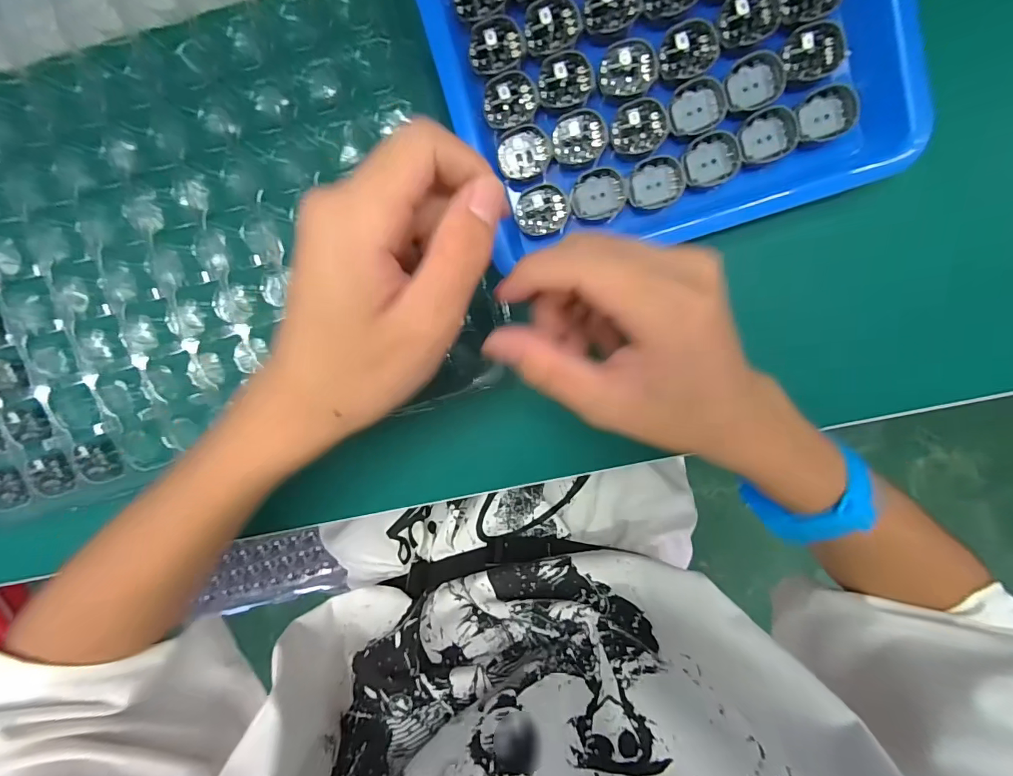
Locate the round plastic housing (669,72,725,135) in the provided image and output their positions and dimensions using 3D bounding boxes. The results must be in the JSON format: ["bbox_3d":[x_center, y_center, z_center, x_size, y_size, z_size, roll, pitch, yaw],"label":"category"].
[{"bbox_3d":[0.097,-0.144,0.226,0.029,0.004,0.024,-23,96,6],"label":"round plastic housing"}]

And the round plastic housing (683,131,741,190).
[{"bbox_3d":[0.107,-0.119,0.229,0.028,0.004,0.025,-6,98,4],"label":"round plastic housing"}]

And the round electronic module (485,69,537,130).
[{"bbox_3d":[0.002,-0.149,0.229,0.027,0.004,0.025,-1,98,3],"label":"round electronic module"}]

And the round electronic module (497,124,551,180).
[{"bbox_3d":[0.009,-0.124,0.232,0.027,0.004,0.025,0,98,3],"label":"round electronic module"}]

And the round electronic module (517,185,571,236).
[{"bbox_3d":[0.019,-0.096,0.237,0.027,0.004,0.025,-6,98,4],"label":"round electronic module"}]

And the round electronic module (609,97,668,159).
[{"bbox_3d":[0.068,-0.133,0.227,0.028,0.004,0.027,-2,98,3],"label":"round electronic module"}]

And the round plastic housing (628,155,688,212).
[{"bbox_3d":[0.079,-0.108,0.233,0.029,0.004,0.025,-21,96,6],"label":"round plastic housing"}]

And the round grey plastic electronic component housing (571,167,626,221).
[{"bbox_3d":[0.049,-0.104,0.235,0.027,0.004,0.026,-2,98,3],"label":"round grey plastic electronic component housing"}]

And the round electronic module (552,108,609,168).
[{"bbox_3d":[0.038,-0.130,0.229,0.028,0.004,0.026,0,98,3],"label":"round electronic module"}]

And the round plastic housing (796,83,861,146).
[{"bbox_3d":[0.161,-0.138,0.223,0.027,0.008,0.024,-18,97,6],"label":"round plastic housing"}]

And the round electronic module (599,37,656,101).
[{"bbox_3d":[0.061,-0.160,0.222,0.028,0.004,0.027,0,98,3],"label":"round electronic module"}]

